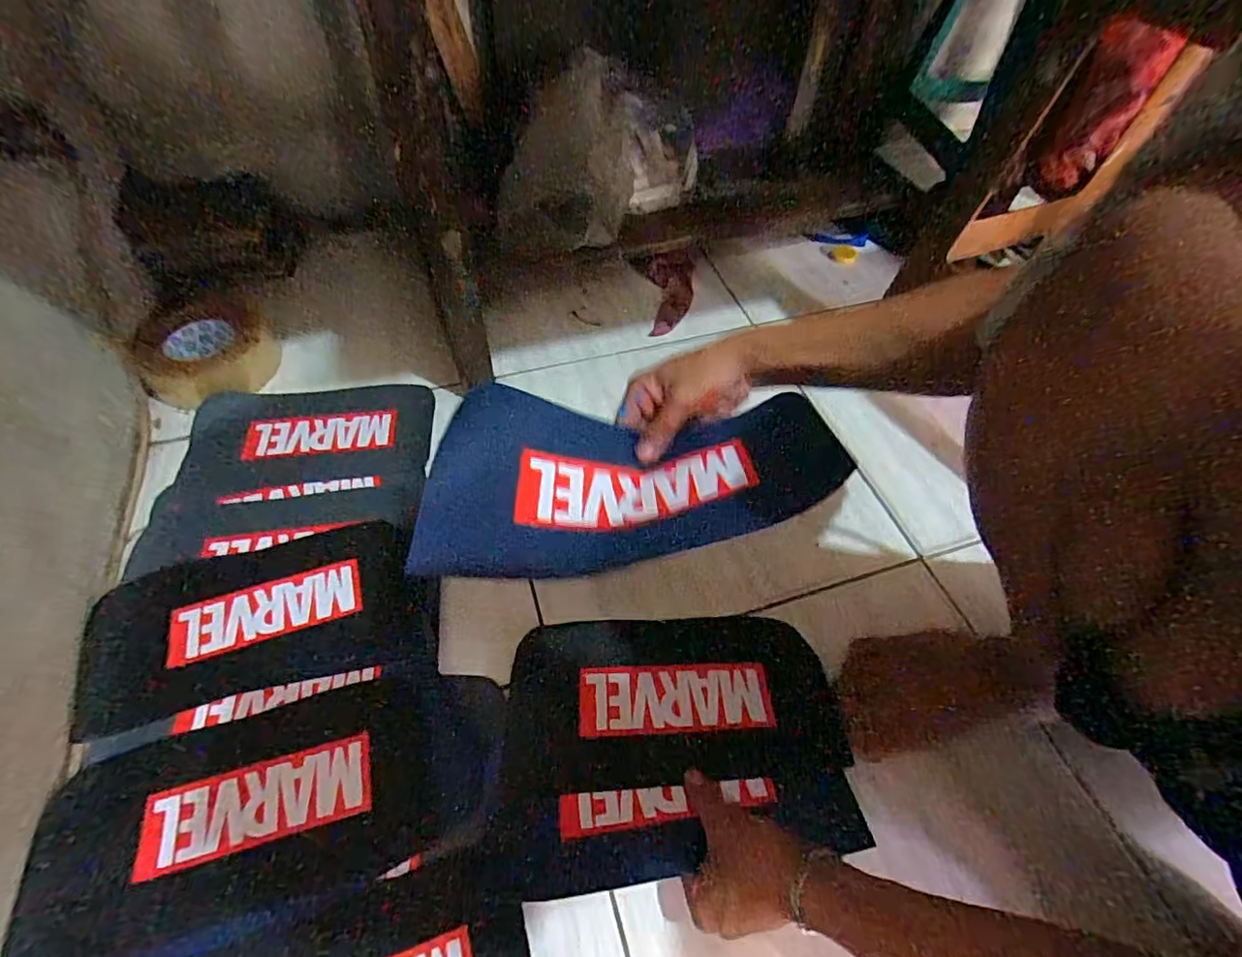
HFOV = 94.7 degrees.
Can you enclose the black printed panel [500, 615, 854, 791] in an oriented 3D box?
[{"bbox_3d":[0.045,0.192,0.513,0.286,0.010,0.141,-2,53,-4],"label":"black printed panel"}]

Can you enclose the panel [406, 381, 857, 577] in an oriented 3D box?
[{"bbox_3d":[0.011,-0.009,0.401,0.294,0.050,0.123,-7,54,-6],"label":"panel"}]

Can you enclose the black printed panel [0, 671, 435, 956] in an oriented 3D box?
[{"bbox_3d":[-0.296,0.258,0.450,0.281,0.020,0.149,-12,55,-12],"label":"black printed panel"}]

